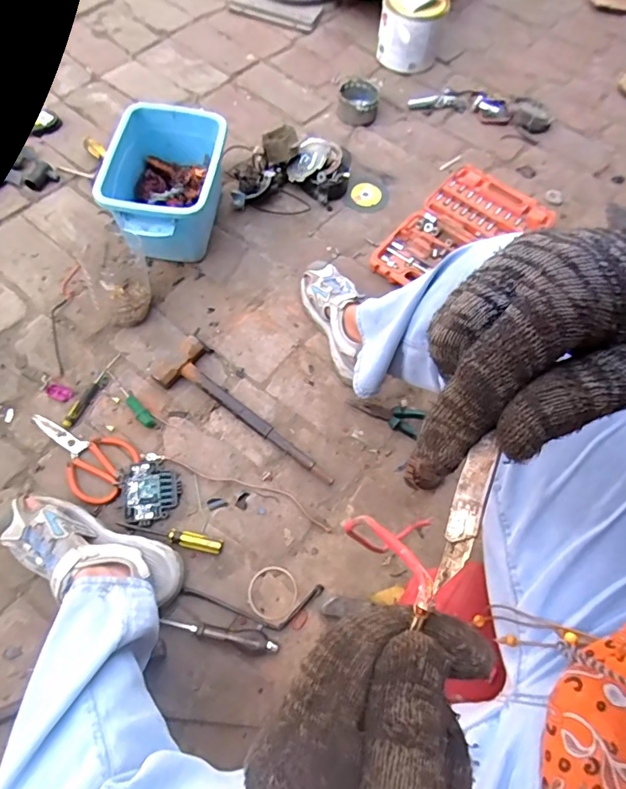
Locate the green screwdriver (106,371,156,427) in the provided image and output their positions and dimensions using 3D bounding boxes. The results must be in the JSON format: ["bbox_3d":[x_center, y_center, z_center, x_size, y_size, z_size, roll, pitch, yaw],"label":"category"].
[{"bbox_3d":[-0.322,0.005,0.826,0.139,0.019,0.022,42,70,16],"label":"green screwdriver"}]

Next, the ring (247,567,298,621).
[{"bbox_3d":[-0.060,0.299,0.723,0.073,0.004,0.073,1,65,-2],"label":"ring"}]

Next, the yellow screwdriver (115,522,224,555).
[{"bbox_3d":[-0.219,0.218,0.734,0.161,0.022,0.026,10,65,2],"label":"yellow screwdriver"}]

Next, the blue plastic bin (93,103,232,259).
[{"bbox_3d":[-0.285,-0.390,0.932,0.202,0.152,0.283,6,64,0],"label":"blue plastic bin"}]

